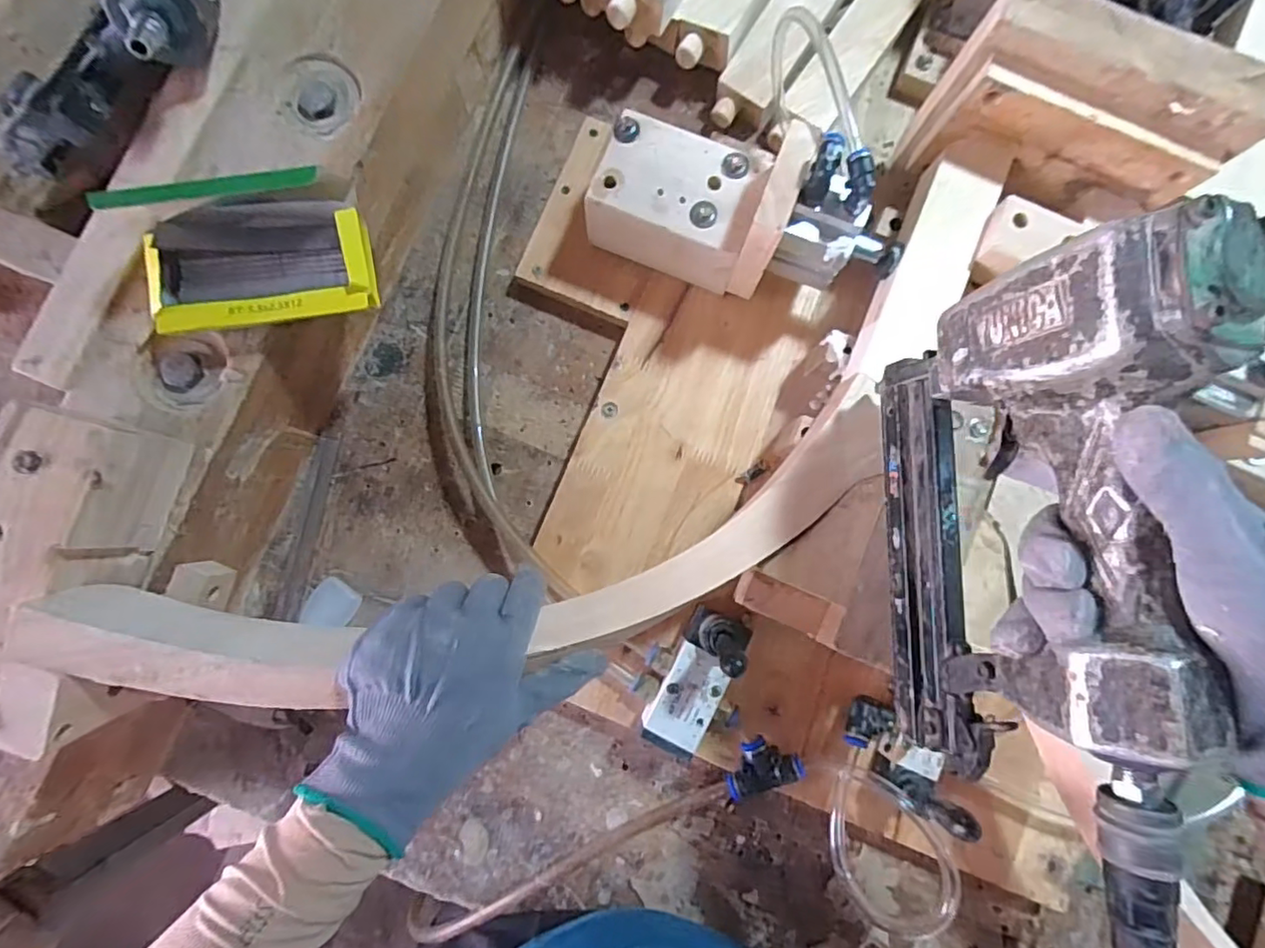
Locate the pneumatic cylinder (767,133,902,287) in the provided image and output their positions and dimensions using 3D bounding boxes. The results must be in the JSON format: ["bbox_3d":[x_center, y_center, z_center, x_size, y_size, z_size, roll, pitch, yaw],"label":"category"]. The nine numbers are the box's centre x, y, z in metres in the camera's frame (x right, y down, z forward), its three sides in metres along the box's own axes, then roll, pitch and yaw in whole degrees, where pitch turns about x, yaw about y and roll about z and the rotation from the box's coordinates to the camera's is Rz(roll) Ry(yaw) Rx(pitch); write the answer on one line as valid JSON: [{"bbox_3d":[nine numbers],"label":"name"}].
[{"bbox_3d":[0.139,-0.158,0.374,0.079,0.076,0.055,25,85,1],"label":"pneumatic cylinder"}]

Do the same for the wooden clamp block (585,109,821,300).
[{"bbox_3d":[0.041,-0.194,0.409,0.135,0.109,0.083,22,84,1],"label":"wooden clamp block"}]

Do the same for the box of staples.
[{"bbox_3d":[-0.223,-0.127,0.349,0.123,0.024,0.073,-9,85,-2],"label":"box of staples"}]

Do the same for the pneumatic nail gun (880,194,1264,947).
[{"bbox_3d":[0.179,0.038,0.267,0.060,0.158,0.267,-3,95,-12],"label":"pneumatic nail gun"}]

